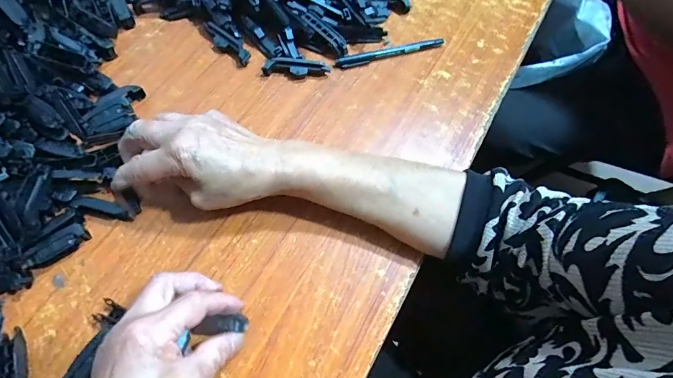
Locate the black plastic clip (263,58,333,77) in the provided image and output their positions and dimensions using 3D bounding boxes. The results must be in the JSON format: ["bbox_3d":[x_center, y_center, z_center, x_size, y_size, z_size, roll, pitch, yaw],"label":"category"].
[{"bbox_3d":[-0.046,-0.138,0.419,0.076,0.017,0.015,-3,66,-4],"label":"black plastic clip"}]

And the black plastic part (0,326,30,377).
[{"bbox_3d":[-0.251,0.135,0.282,0.019,0.013,0.051,-15,67,-9],"label":"black plastic part"}]

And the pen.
[{"bbox_3d":[0.066,-0.165,0.442,0.139,0.013,0.009,-17,68,-10],"label":"pen"}]

